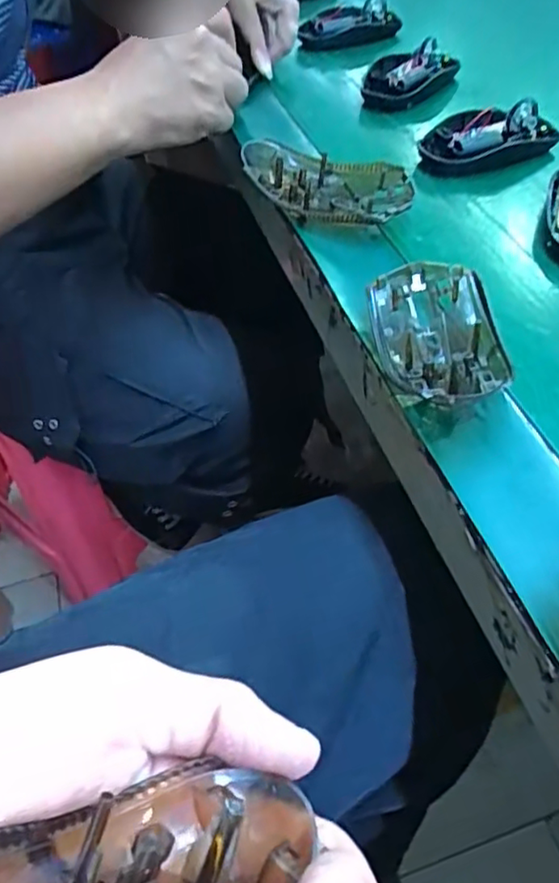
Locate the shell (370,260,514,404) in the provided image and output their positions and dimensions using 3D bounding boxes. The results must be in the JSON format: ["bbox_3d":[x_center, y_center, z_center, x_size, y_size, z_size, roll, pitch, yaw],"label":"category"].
[{"bbox_3d":[0.080,-0.057,0.308,0.060,0.028,0.099,-4,51,1],"label":"shell"}]

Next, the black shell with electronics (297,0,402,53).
[{"bbox_3d":[0.069,-0.415,0.610,0.104,0.030,0.042,-24,53,-14],"label":"black shell with electronics"}]

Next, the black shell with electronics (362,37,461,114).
[{"bbox_3d":[0.110,-0.312,0.530,0.091,0.034,0.058,-20,59,-4],"label":"black shell with electronics"}]

